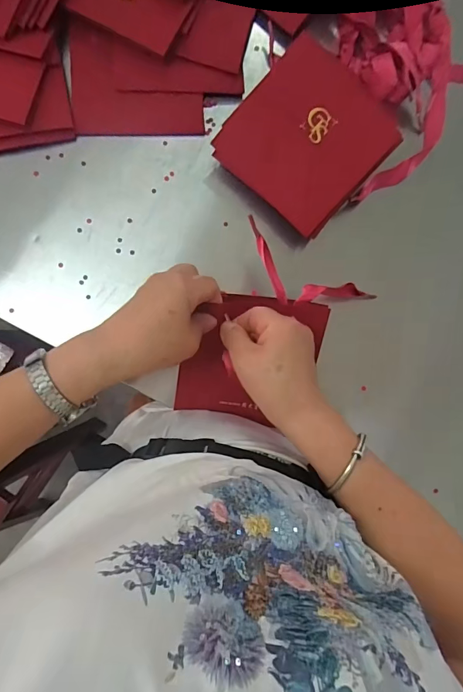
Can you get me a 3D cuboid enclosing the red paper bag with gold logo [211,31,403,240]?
[{"bbox_3d":[0.078,-0.216,0.395,0.149,0.011,0.148,42,99,3],"label":"red paper bag with gold logo"}]

